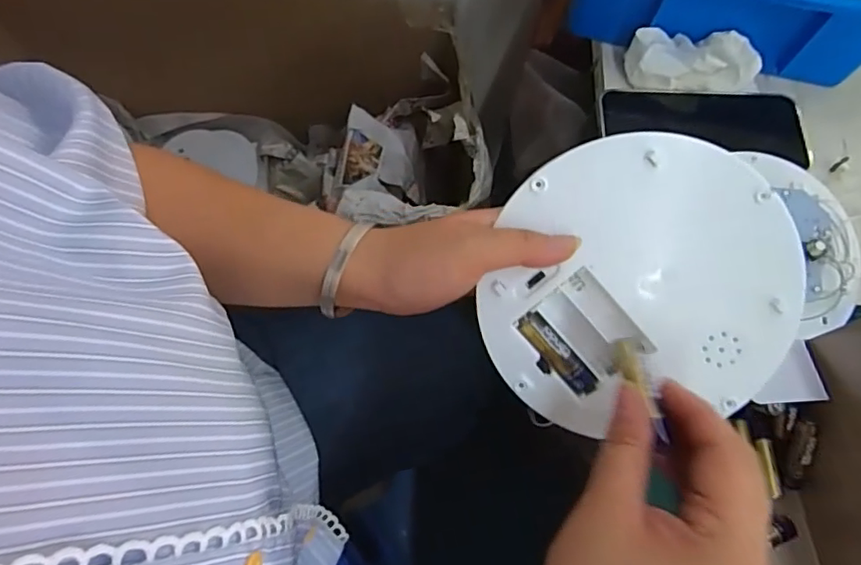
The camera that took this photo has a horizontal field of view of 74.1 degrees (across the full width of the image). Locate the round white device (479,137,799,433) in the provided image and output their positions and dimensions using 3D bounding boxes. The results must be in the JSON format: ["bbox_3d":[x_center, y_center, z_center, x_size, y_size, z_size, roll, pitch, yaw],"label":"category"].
[{"bbox_3d":[0.099,0.001,0.282,0.146,0.014,0.137,2,103,8],"label":"round white device"}]

